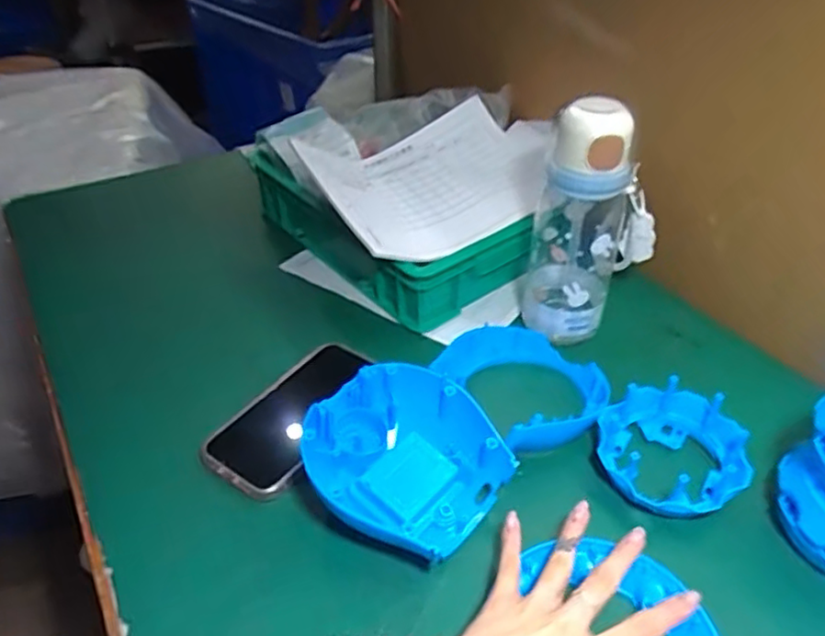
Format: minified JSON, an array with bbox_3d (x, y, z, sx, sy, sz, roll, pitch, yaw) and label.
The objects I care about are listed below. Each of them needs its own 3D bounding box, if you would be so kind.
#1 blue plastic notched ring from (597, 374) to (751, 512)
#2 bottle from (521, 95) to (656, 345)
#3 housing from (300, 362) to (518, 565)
[{"bbox_3d":[0.192,0.102,0.485,0.101,0.062,0.097,0,38,0],"label":"blue plastic notched ring"},{"bbox_3d":[0.157,-0.079,0.560,0.101,0.211,0.068,13,40,16],"label":"bottle"},{"bbox_3d":[-0.009,0.105,0.464,0.127,0.077,0.125,0,38,0],"label":"housing"}]

